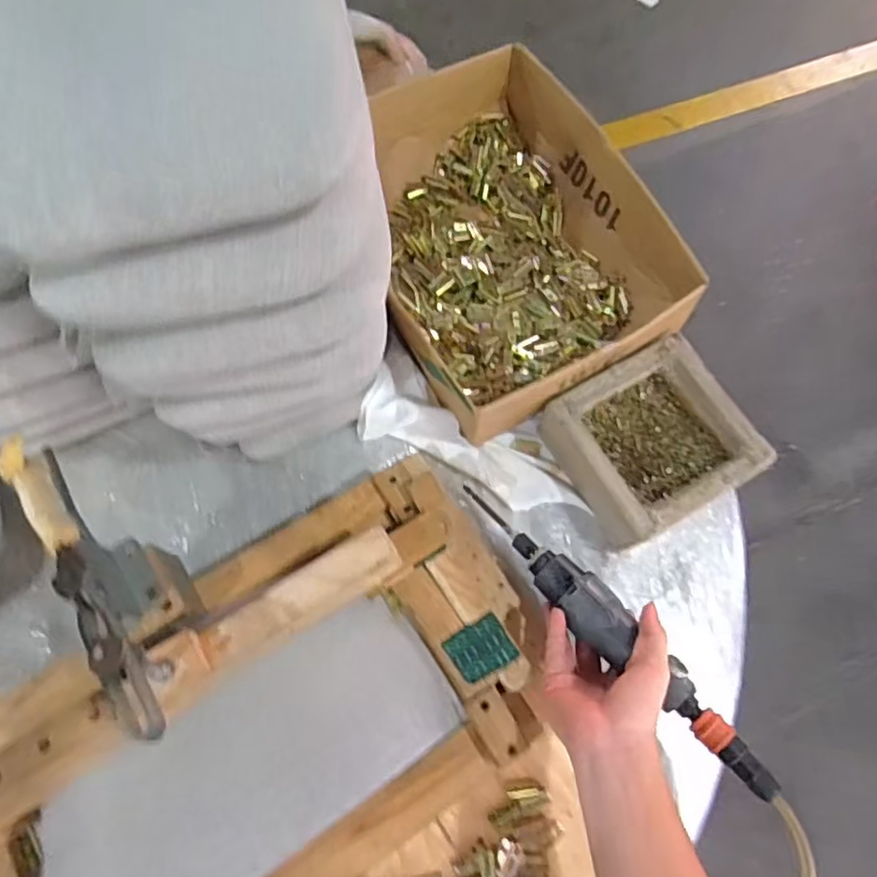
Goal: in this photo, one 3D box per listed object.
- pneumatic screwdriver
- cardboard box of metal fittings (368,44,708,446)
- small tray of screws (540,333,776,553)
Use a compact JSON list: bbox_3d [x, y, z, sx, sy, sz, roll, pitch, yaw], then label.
[{"bbox_3d":[0.149,0.164,0.577,0.050,0.034,0.356,-39,62,-13],"label":"pneumatic screwdriver"},{"bbox_3d":[0.069,-0.222,0.712,0.301,0.106,0.401,-26,73,-9],"label":"cardboard box of metal fittings"},{"bbox_3d":[0.214,0.004,0.638,0.163,0.065,0.154,-28,73,-10],"label":"small tray of screws"}]

